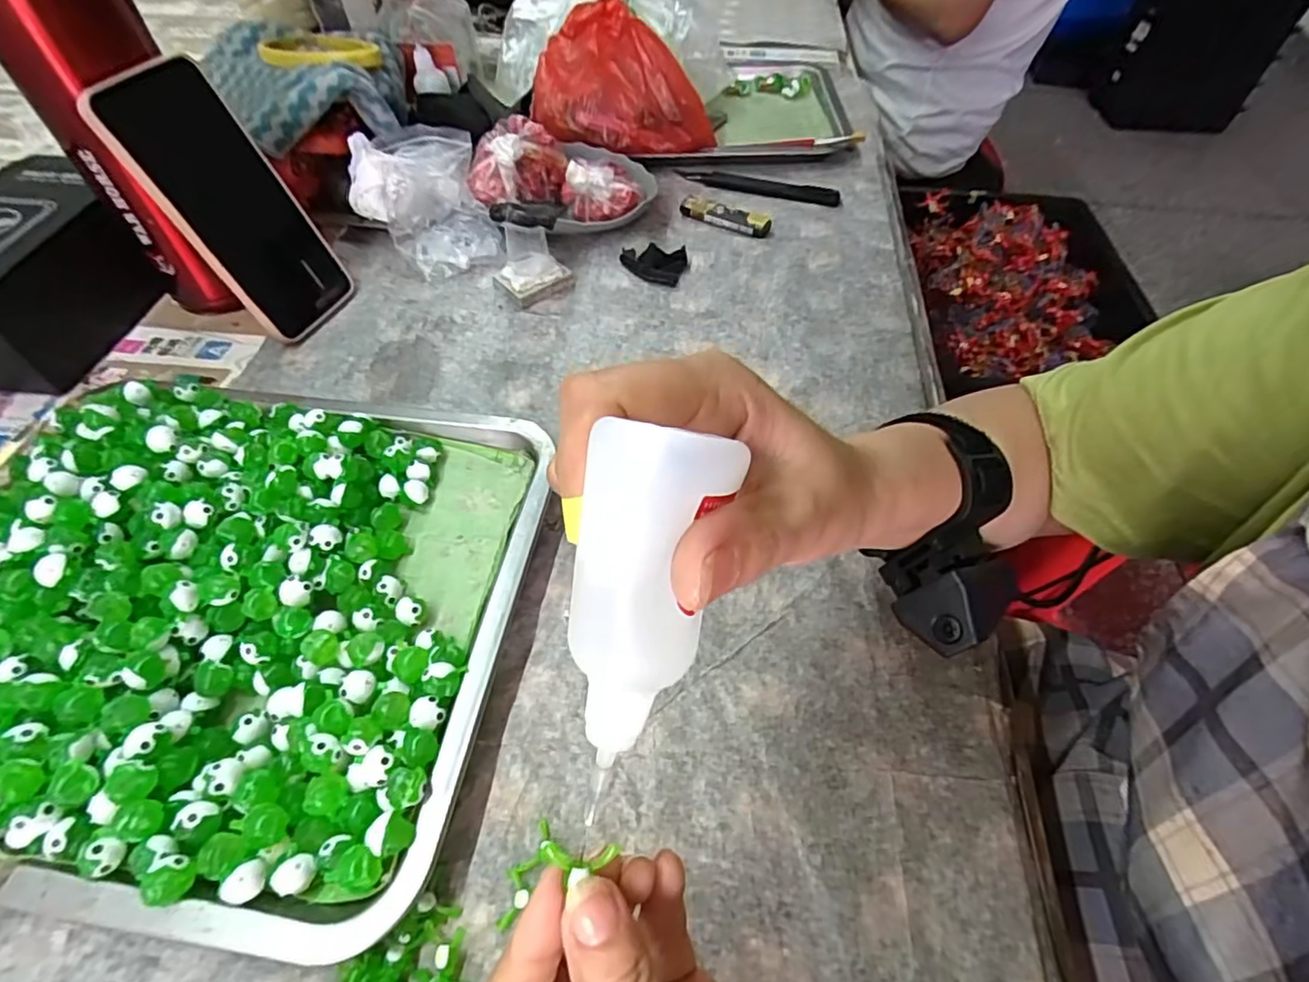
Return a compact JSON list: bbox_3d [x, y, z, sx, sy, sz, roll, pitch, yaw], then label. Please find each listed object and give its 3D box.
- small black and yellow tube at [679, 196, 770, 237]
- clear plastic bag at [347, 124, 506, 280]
[{"bbox_3d":[0.059,-0.235,0.531,0.081,0.013,0.021,22,56,17],"label":"small black and yellow tube"},{"bbox_3d":[-0.187,-0.234,0.500,0.100,0.070,0.112,-18,54,-12],"label":"clear plastic bag"}]

